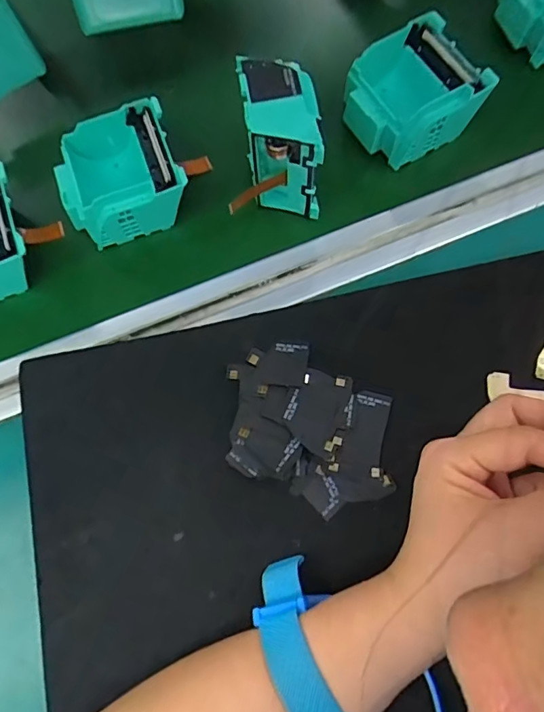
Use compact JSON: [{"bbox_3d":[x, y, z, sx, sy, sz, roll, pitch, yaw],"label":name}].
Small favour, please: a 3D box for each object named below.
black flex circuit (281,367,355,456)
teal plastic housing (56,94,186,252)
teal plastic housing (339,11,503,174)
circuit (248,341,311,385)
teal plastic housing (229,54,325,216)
[{"bbox_3d":[0.024,0.029,0.286,0.030,0.005,0.047,24,74,12],"label":"black flex circuit"},{"bbox_3d":[-0.102,-0.122,0.331,0.080,0.036,0.076,-18,71,-2],"label":"teal plastic housing"},{"bbox_3d":[0.095,-0.175,0.337,0.074,0.048,0.071,-32,72,-7],"label":"teal plastic housing"},{"bbox_3d":[0.003,0.004,0.295,0.035,0.004,0.027,4,71,6],"label":"circuit"},{"bbox_3d":[0.003,-0.134,0.312,0.057,0.074,0.067,0,71,4],"label":"teal plastic housing"}]

